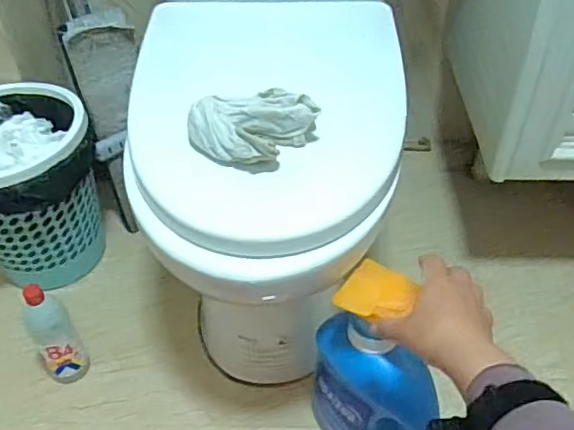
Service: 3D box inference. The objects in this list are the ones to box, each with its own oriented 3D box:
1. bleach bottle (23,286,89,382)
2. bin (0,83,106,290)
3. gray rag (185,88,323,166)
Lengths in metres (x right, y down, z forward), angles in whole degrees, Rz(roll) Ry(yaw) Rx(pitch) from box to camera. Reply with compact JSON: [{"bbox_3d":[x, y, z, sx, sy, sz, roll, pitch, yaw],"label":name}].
[{"bbox_3d":[-0.349,0.181,0.884,0.063,0.186,0.054,-26,50,-21],"label":"bleach bottle"},{"bbox_3d":[-0.451,-0.033,1.017,0.231,0.273,0.255,29,51,28],"label":"bin"},{"bbox_3d":[-0.042,-0.095,0.656,0.145,0.054,0.078,7,44,8],"label":"gray rag"}]

